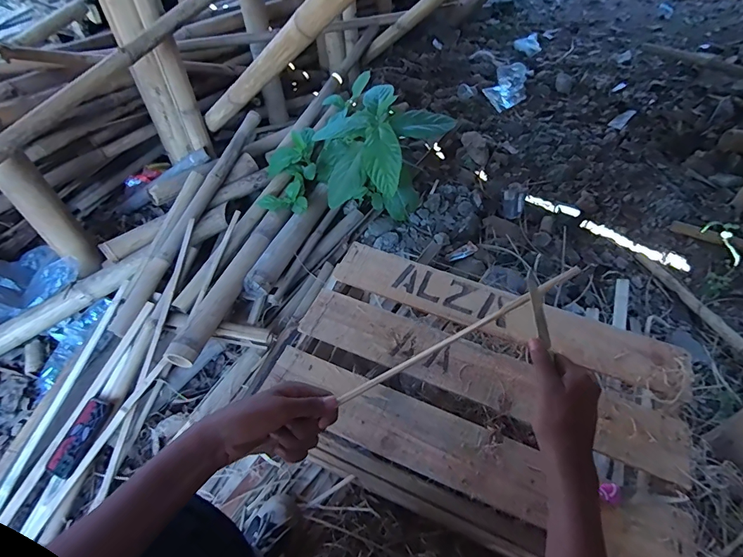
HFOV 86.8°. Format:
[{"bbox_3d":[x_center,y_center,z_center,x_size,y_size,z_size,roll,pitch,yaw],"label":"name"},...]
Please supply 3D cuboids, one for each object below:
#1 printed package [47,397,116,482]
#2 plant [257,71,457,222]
[{"bbox_3d":[-0.665,0.362,0.901,0.079,0.022,0.164,12,51,12],"label":"printed package"},{"bbox_3d":[-0.056,-0.442,1.352,0.603,0.326,0.473,1,50,2],"label":"plant"}]

